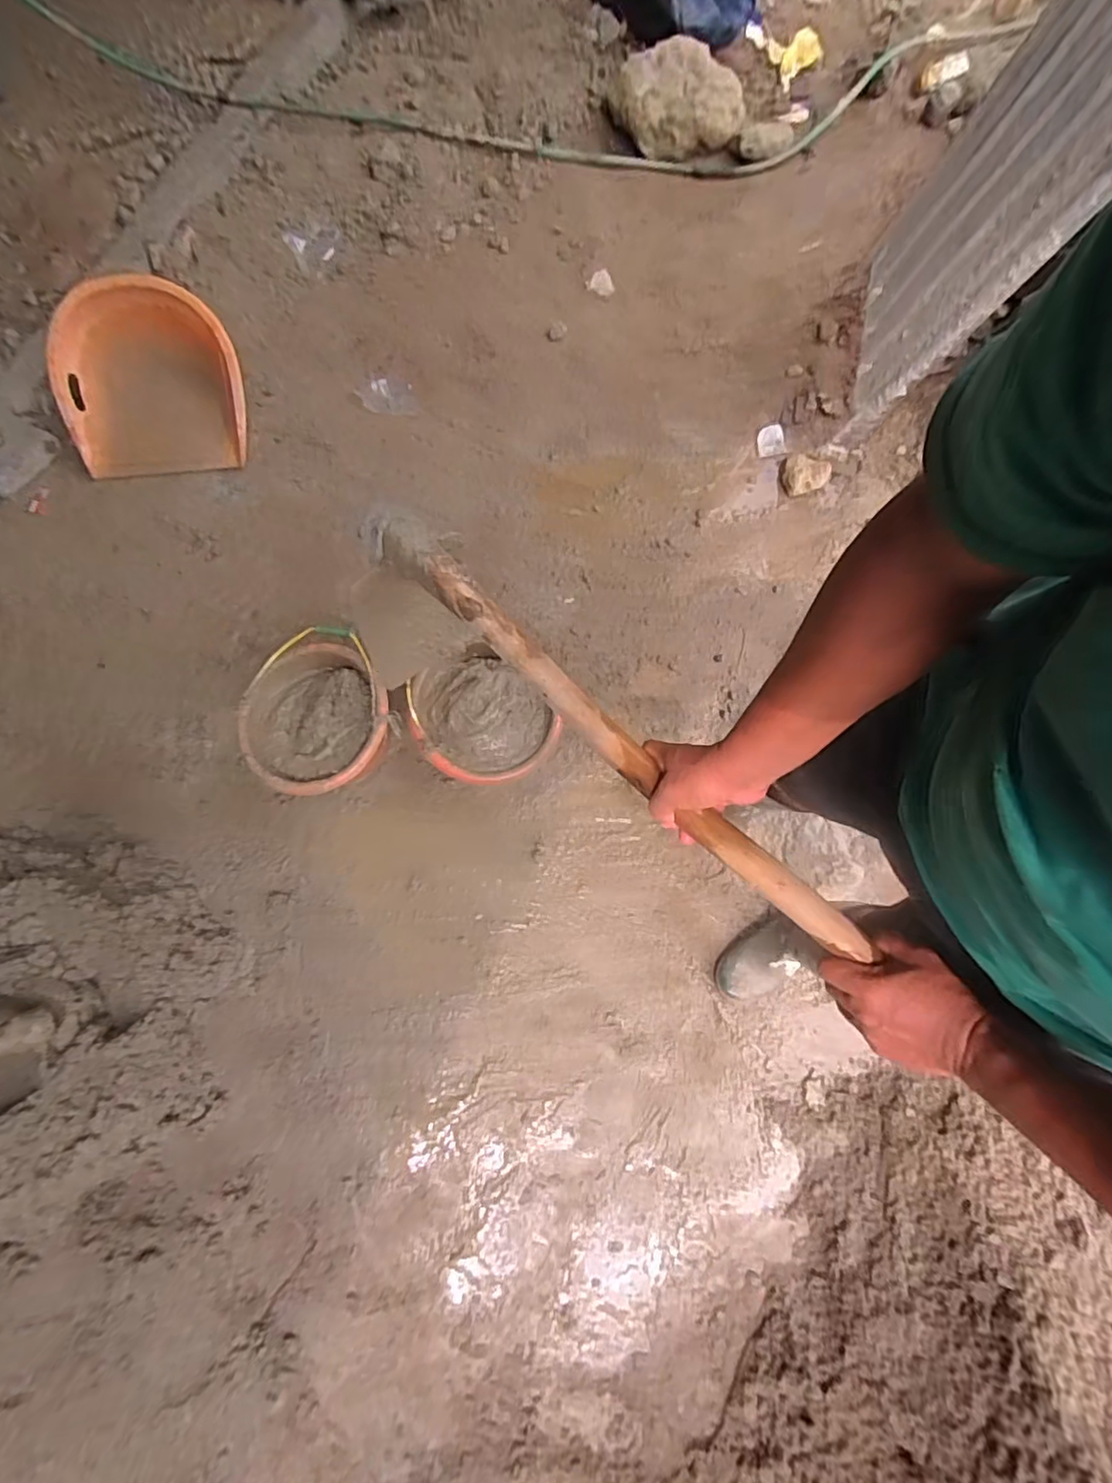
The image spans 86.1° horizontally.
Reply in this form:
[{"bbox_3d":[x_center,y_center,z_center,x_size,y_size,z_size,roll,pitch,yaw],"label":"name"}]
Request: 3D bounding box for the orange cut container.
[{"bbox_3d":[-0.972,-0.855,1.398,0.433,0.171,0.363,-6,76,-1],"label":"orange cut container"}]

